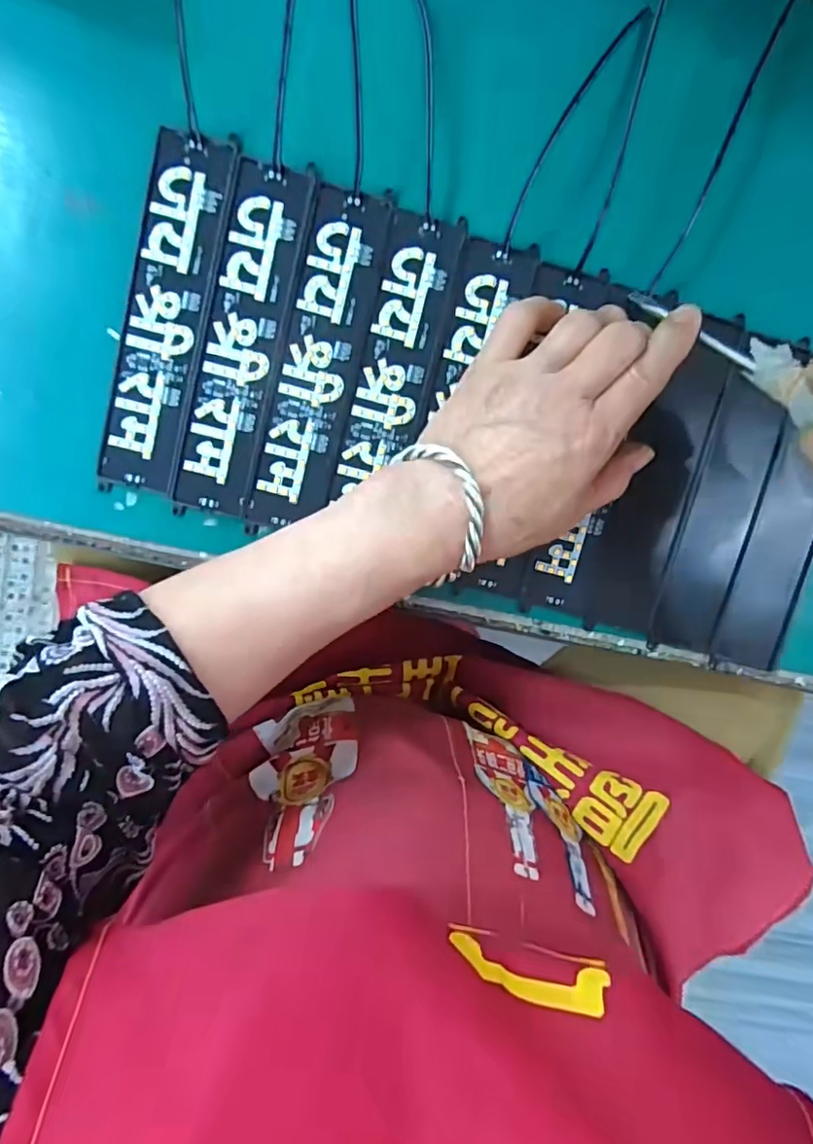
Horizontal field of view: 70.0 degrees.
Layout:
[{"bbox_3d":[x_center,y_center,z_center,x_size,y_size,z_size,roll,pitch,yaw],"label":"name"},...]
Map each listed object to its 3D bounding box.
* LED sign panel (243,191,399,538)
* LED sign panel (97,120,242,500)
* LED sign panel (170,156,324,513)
[{"bbox_3d":[-0.045,-0.104,0.295,0.040,0.004,0.170,14,97,-4],"label":"LED sign panel"},{"bbox_3d":[-0.120,-0.125,0.289,0.038,0.004,0.171,14,97,-4],"label":"LED sign panel"},{"bbox_3d":[-0.083,-0.114,0.292,0.038,0.004,0.170,14,96,-4],"label":"LED sign panel"}]

